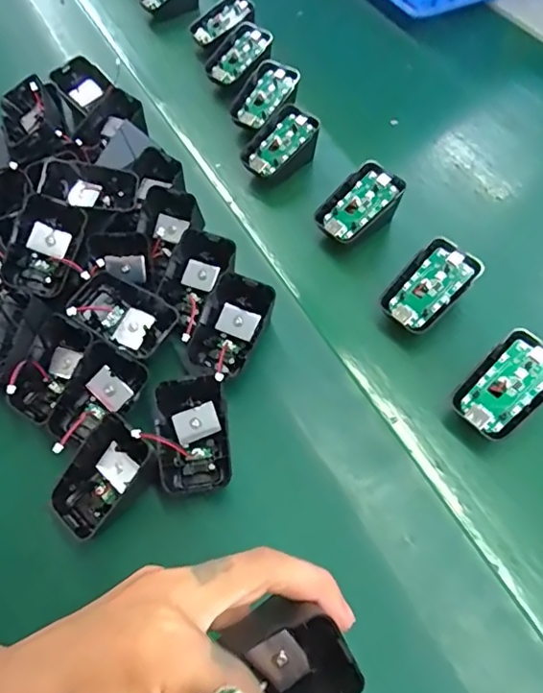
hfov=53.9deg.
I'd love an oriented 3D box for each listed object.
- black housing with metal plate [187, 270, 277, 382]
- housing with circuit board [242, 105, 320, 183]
[{"bbox_3d":[-0.028,-0.014,0.363,0.043,0.029,0.062,25,64,19],"label":"black housing with metal plate"},{"bbox_3d":[0.007,-0.177,0.475,0.069,0.035,0.045,-34,62,-16],"label":"housing with circuit board"}]

